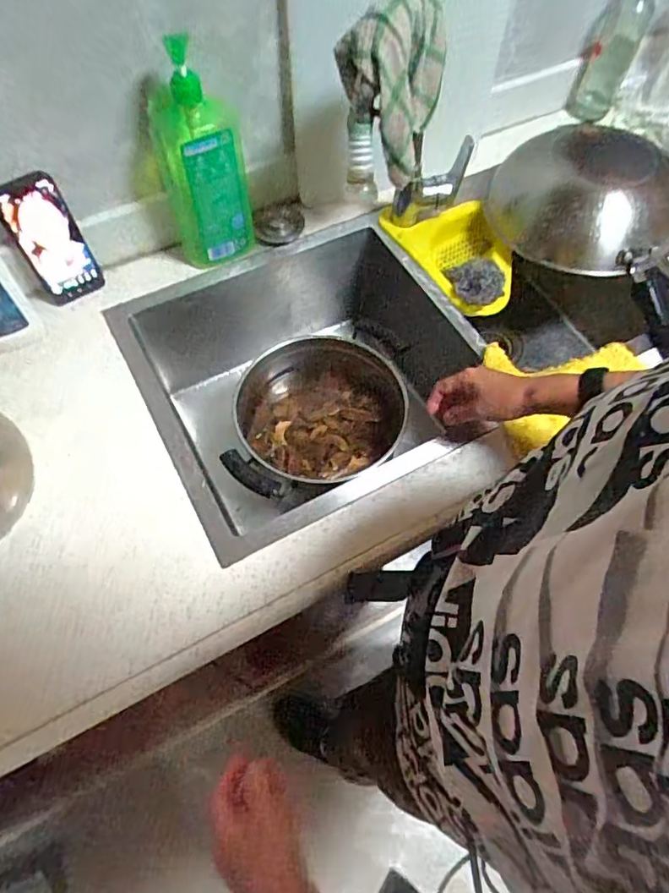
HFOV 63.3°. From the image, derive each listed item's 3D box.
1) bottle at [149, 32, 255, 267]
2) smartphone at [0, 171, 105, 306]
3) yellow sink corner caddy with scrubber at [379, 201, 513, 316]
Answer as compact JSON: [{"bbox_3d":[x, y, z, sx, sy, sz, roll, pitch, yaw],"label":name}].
[{"bbox_3d":[-0.181,-0.382,0.750,0.112,0.286,0.075,-13,63,-8],"label":"bottle"},{"bbox_3d":[-0.397,-0.286,0.760,0.087,0.175,0.016,-33,58,-16],"label":"smartphone"},{"bbox_3d":[0.183,-0.292,0.878,0.185,0.090,0.218,-6,63,-4],"label":"yellow sink corner caddy with scrubber"}]

